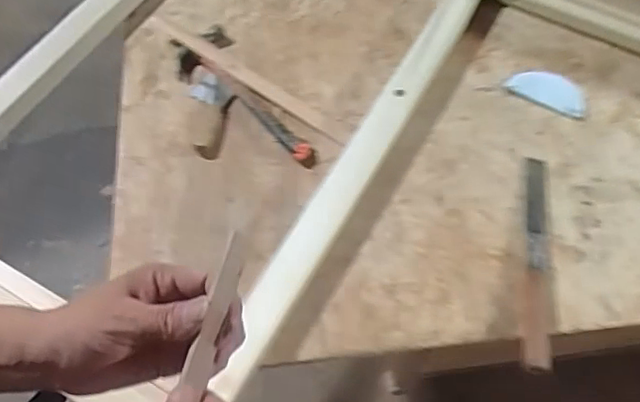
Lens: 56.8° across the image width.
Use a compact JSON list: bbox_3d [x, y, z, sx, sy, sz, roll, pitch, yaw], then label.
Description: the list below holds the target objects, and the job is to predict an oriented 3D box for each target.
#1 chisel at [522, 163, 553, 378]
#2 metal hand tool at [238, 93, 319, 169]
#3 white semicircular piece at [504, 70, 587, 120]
[{"bbox_3d":[0.265,0.061,0.723,0.033,0.024,0.286,8,61,4],"label":"chisel"},{"bbox_3d":[-0.059,-0.102,0.824,0.028,0.012,0.154,-37,67,-19],"label":"metal hand tool"},{"bbox_3d":[0.333,-0.162,0.860,0.114,0.004,0.066,23,63,12],"label":"white semicircular piece"}]

